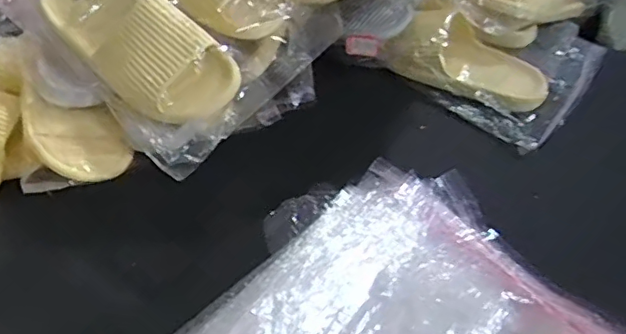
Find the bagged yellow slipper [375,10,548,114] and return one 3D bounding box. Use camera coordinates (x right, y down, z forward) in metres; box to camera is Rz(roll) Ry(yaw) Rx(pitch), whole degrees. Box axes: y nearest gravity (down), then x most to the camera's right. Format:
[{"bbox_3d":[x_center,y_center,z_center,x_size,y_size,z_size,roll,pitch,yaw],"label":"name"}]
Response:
[{"bbox_3d":[0.204,-0.142,0.730,0.210,0.062,0.104,21,52,16],"label":"bagged yellow slipper"}]

